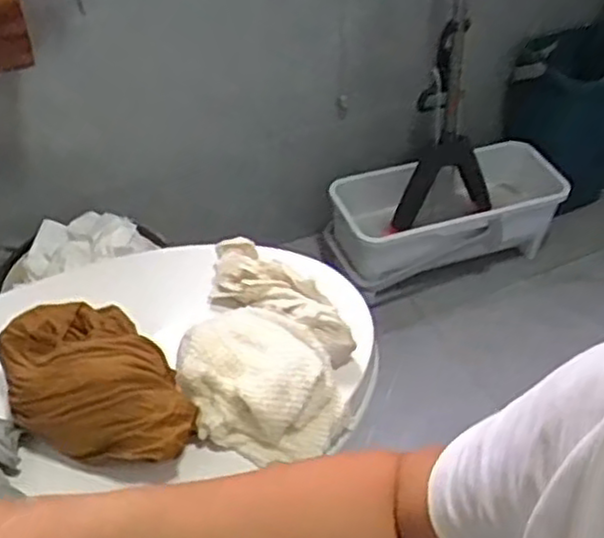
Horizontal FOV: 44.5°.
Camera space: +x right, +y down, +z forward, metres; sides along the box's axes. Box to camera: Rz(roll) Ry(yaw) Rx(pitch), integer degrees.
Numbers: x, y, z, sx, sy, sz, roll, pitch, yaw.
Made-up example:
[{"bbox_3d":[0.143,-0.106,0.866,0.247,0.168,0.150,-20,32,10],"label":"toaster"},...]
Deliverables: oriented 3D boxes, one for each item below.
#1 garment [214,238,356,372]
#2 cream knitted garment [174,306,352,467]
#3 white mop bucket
[{"bbox_3d":[-0.033,0.031,0.807,0.073,0.043,0.200,-33,54,-30],"label":"garment"},{"bbox_3d":[-0.046,0.106,0.738,0.147,0.075,0.154,1,44,-1],"label":"cream knitted garment"},{"bbox_3d":[0.292,-0.098,1.435,0.488,0.183,0.178,-15,47,-16],"label":"white mop bucket"}]

